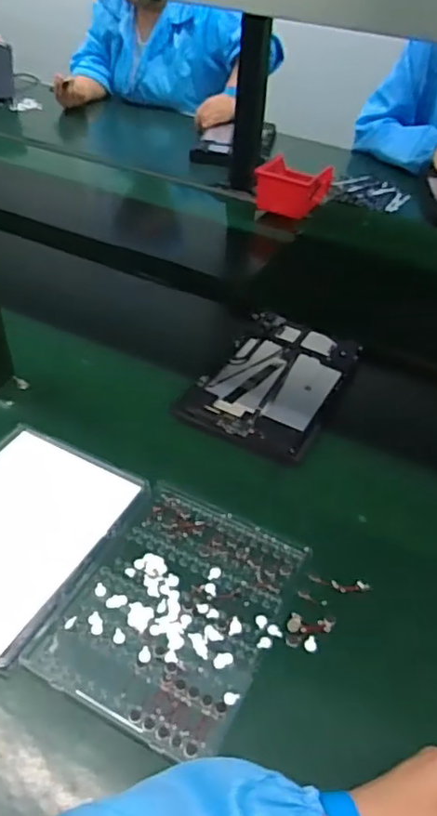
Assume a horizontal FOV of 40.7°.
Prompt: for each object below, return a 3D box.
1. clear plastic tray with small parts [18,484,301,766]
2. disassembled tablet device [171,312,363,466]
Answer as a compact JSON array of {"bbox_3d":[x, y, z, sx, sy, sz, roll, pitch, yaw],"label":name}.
[{"bbox_3d":[-0.035,0.165,0.501,0.161,0.012,0.203,22,45,18],"label":"clear plastic tray with small parts"},{"bbox_3d":[0.072,-0.037,0.730,0.157,0.012,0.250,23,46,19],"label":"disassembled tablet device"}]

